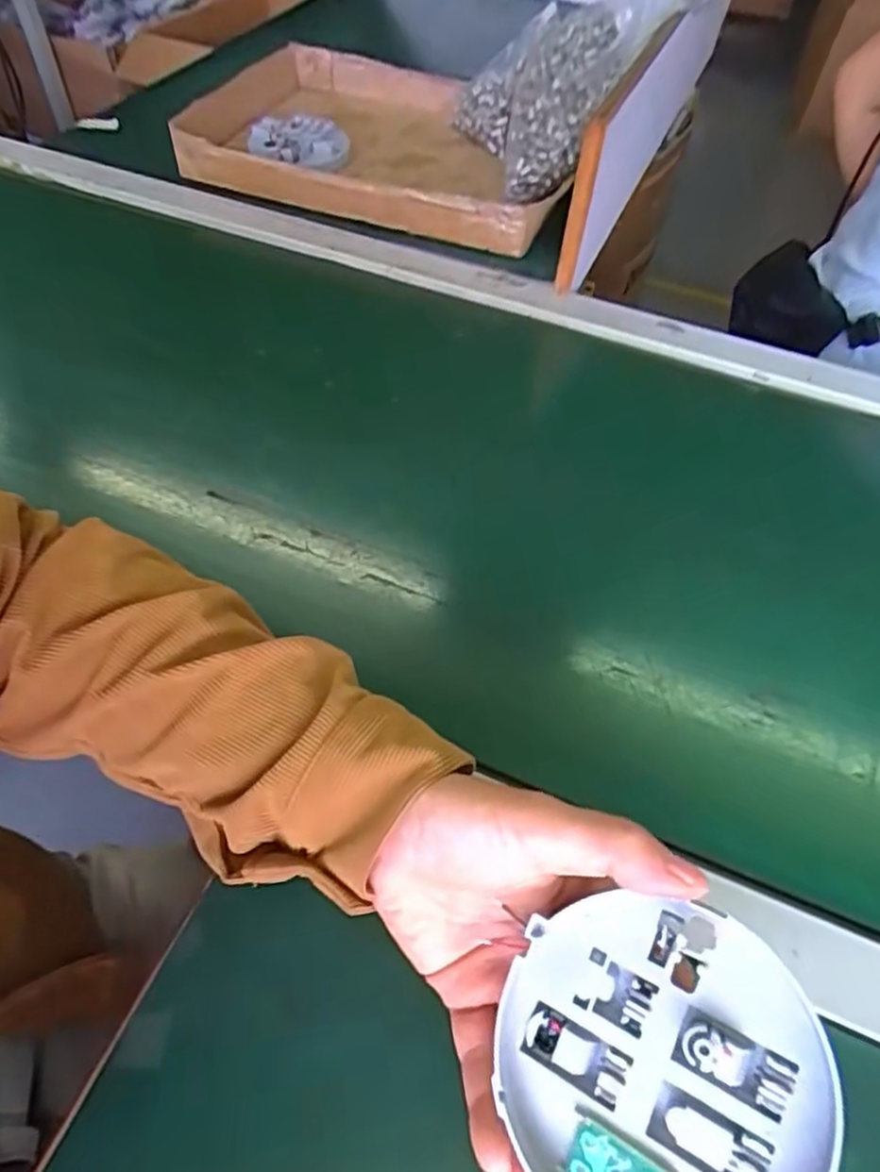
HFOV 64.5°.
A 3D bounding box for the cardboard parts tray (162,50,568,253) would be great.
[{"bbox_3d":[-0.053,-0.488,0.746,0.404,0.067,0.320,18,56,10],"label":"cardboard parts tray"}]

